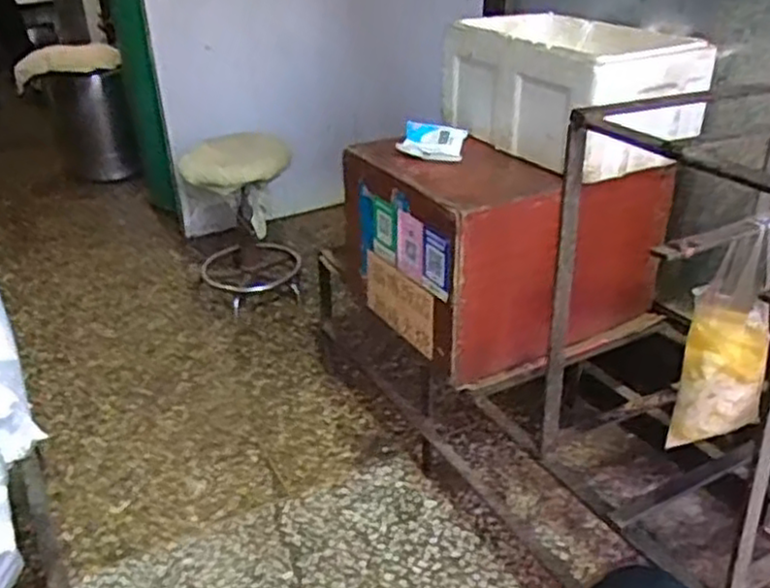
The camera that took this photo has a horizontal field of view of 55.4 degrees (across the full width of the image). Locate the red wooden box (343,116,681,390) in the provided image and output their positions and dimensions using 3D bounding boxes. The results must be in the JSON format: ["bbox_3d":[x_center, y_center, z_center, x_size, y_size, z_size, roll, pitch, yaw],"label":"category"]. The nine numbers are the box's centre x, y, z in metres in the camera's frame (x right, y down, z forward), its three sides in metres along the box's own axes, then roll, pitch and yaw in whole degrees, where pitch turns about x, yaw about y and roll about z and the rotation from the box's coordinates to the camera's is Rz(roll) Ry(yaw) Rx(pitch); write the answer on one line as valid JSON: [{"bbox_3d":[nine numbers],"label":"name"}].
[{"bbox_3d":[0.255,-0.103,1.507,0.524,0.388,0.399,-21,34,-31],"label":"red wooden box"}]

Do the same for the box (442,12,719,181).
[{"bbox_3d":[0.363,-0.414,1.459,0.357,0.203,0.461,-15,31,-23],"label":"box"}]

